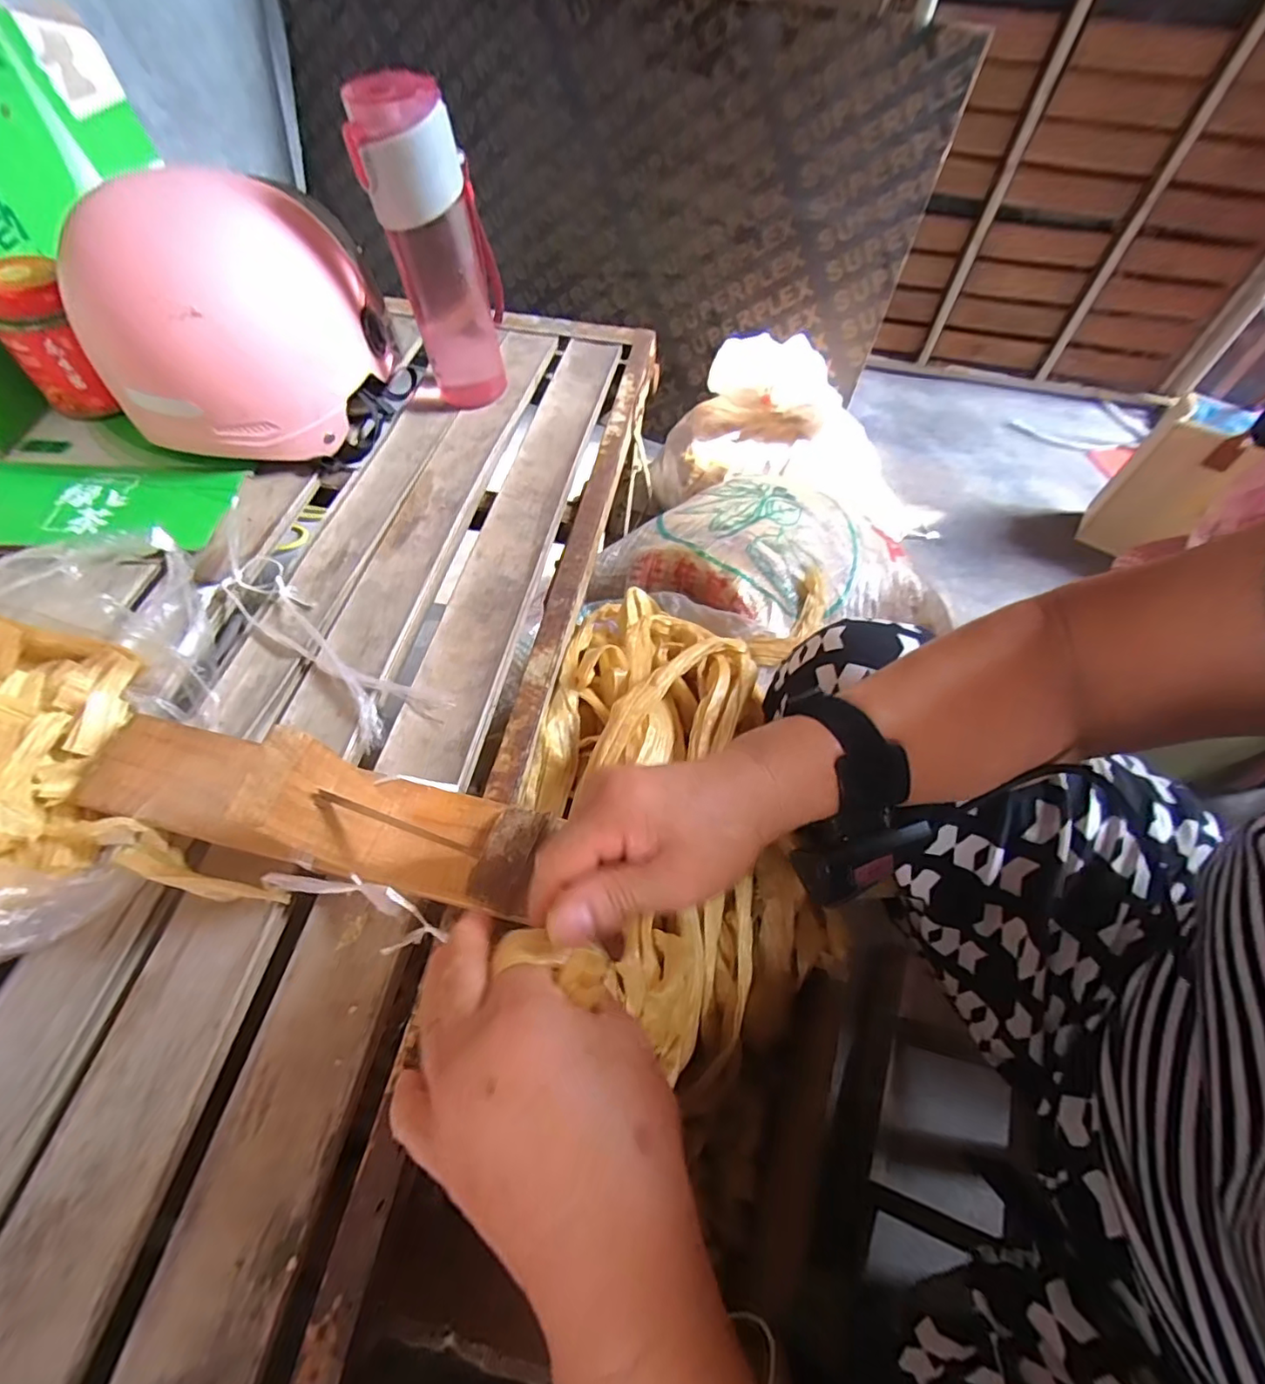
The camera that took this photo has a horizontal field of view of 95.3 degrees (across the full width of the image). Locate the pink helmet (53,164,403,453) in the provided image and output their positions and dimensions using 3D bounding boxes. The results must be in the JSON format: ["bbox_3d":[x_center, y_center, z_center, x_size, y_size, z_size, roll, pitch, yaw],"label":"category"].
[{"bbox_3d":[-0.315,-0.310,0.475,0.190,0.173,0.196,-7,61,-7],"label":"pink helmet"}]

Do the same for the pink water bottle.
[{"bbox_3d":[-0.158,-0.357,0.482,0.085,0.212,0.067,-7,59,-6],"label":"pink water bottle"}]

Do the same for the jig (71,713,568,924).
[{"bbox_3d":[-0.181,0.044,0.290,0.263,0.105,0.060,12,60,3],"label":"jig"}]

